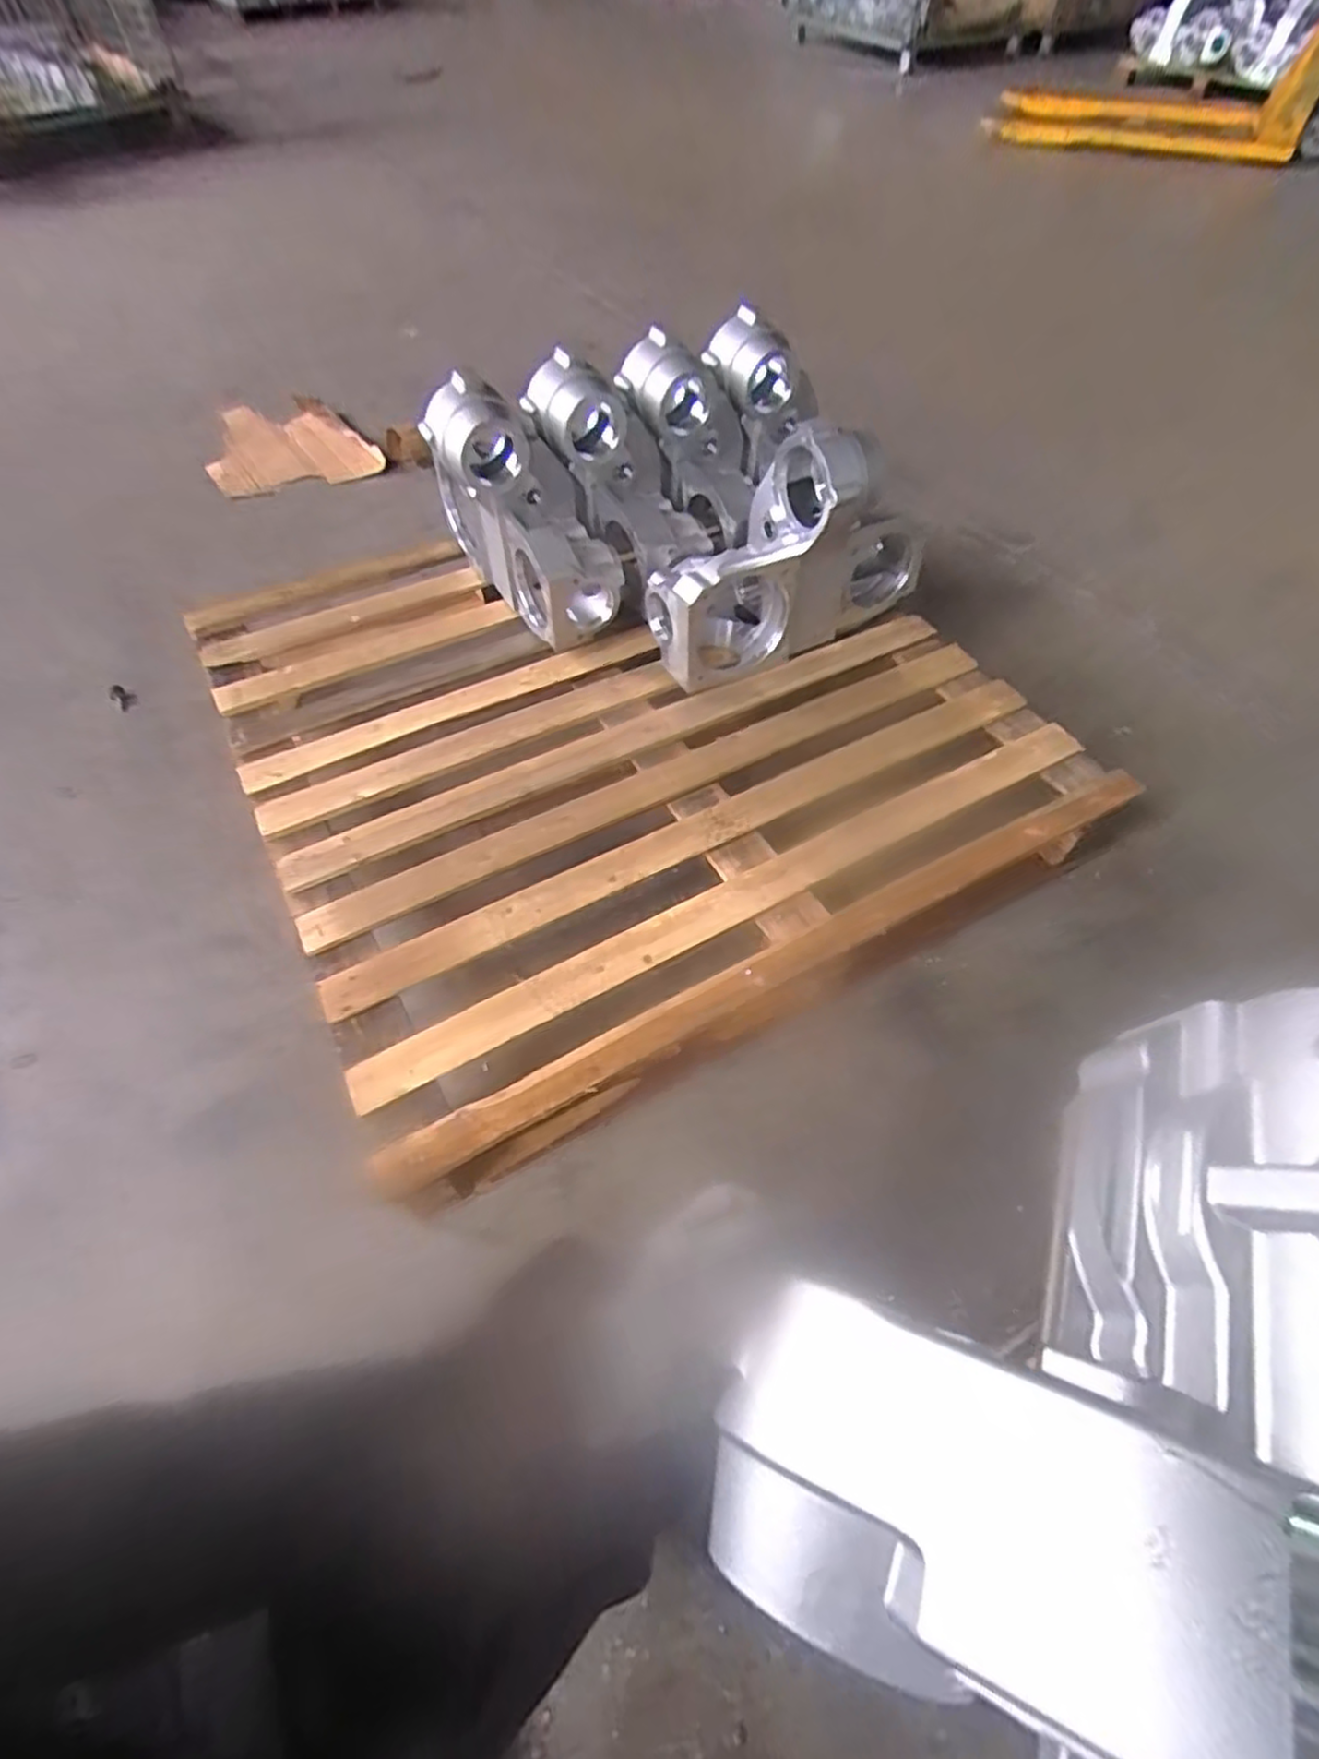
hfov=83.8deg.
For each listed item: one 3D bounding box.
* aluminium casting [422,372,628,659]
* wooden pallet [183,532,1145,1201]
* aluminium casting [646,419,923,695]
[{"bbox_3d":[-0.234,-0.605,1.200,0.209,0.338,0.396,-21,57,-14],"label":"aluminium casting"},{"bbox_3d":[-0.089,-0.250,1.237,1.081,0.167,1.152,-26,59,-16],"label":"wooden pallet"},{"bbox_3d":[0.218,-0.500,1.121,0.471,0.334,0.172,-18,57,-12],"label":"aluminium casting"}]

